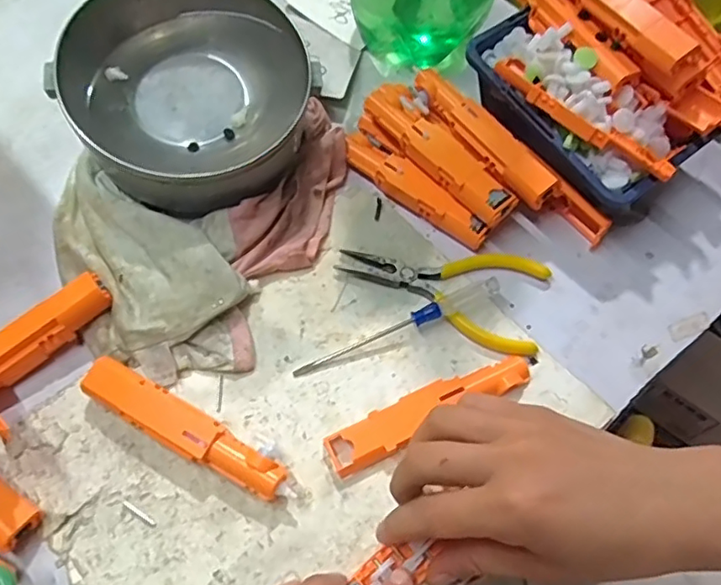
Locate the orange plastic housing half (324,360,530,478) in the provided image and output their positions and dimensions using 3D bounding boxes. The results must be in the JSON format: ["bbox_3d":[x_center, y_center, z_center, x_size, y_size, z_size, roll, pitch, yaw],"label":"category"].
[{"bbox_3d":[0.039,0.063,0.324,0.120,0.012,0.023,-26,65,-11],"label":"orange plastic housing half"}]

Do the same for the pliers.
[{"bbox_3d":[0.048,-0.001,0.360,0.123,0.008,0.061,10,64,7],"label":"pliers"}]

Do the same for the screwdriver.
[{"bbox_3d":[0.023,0.019,0.343,0.129,0.018,0.012,-25,65,-11],"label":"screwdriver"}]

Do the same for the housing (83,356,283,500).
[{"bbox_3d":[-0.092,0.072,0.311,0.118,0.022,0.023,27,67,14],"label":"housing"}]

